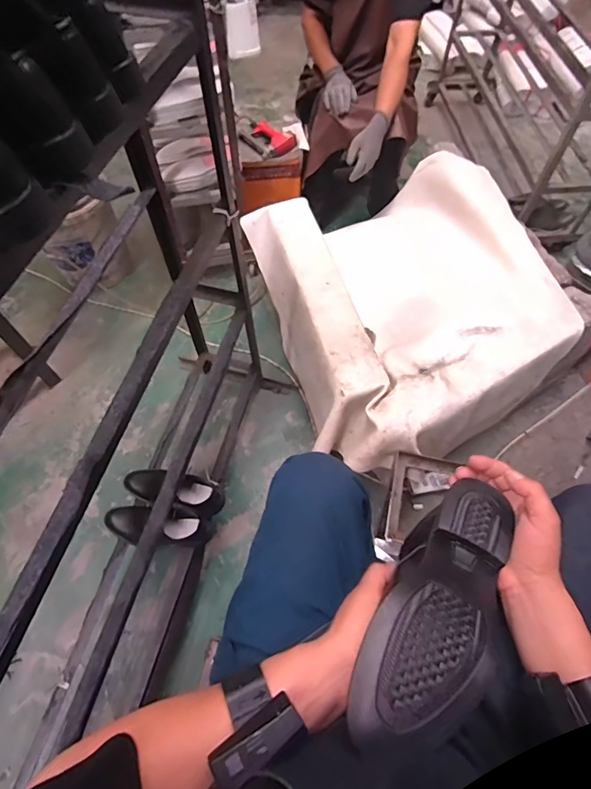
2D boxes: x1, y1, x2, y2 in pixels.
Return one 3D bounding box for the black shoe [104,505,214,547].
[{"bbox_3d":[-0.350,0.330,1.091,0.263,0.077,0.092,6,61,4],"label":"black shoe"}]

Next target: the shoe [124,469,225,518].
[{"bbox_3d":[-0.318,0.248,1.135,0.265,0.067,0.093,14,62,8],"label":"shoe"}]

